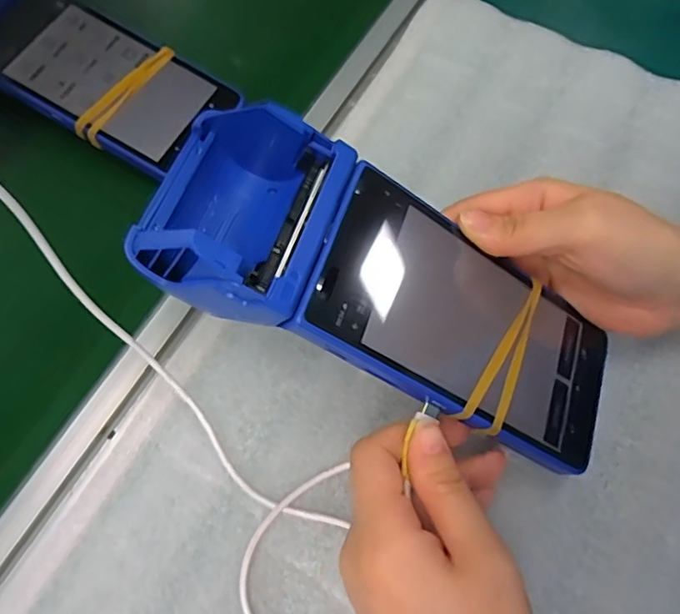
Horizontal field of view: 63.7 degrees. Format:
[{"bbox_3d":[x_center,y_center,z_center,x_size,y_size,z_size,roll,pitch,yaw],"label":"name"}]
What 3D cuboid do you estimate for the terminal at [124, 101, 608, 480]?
[{"bbox_3d":[0.027,-0.003,0.245,0.221,0.047,0.084,29,68,-16],"label":"terminal"}]

